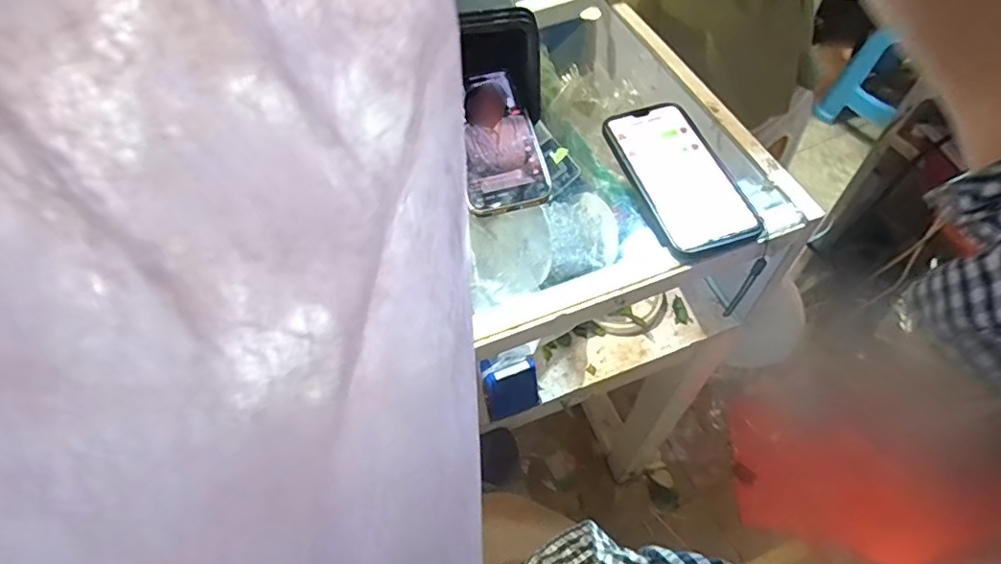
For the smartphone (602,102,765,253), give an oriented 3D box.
[{"bbox_3d":[0.149,-0.090,0.460,0.074,0.015,0.156,-16,60,-7],"label":"smartphone"}]

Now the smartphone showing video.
[{"bbox_3d":[-0.004,-0.123,0.480,0.068,0.007,0.144,-13,67,-5],"label":"smartphone showing video"}]

